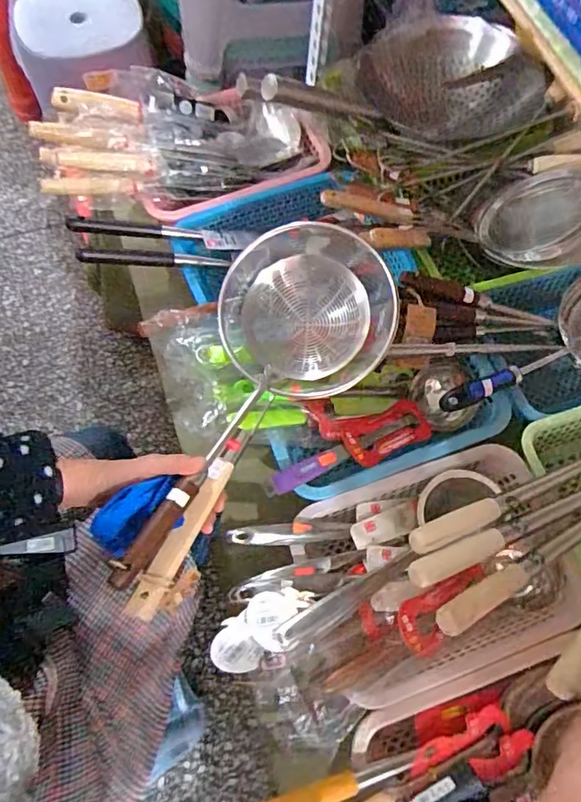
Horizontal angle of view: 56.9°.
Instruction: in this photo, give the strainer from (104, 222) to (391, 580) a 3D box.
[{"bbox_3d":[-0.040,-0.001,0.544,0.191,0.124,0.403,26,54,8],"label":"strainer"}]

